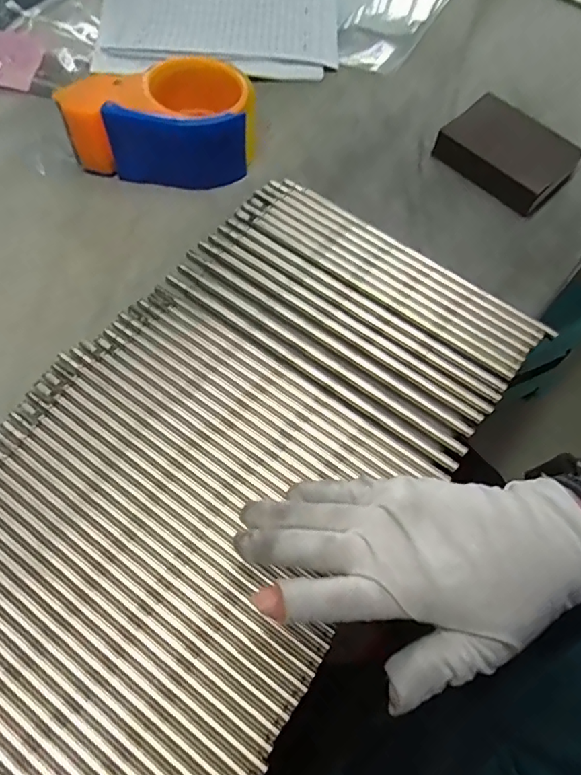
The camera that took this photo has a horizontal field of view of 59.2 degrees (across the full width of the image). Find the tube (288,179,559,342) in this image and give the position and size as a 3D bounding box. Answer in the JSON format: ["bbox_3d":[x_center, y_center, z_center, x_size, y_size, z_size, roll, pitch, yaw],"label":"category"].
[{"bbox_3d":[0.091,-0.102,0.384,0.233,0.006,0.009,35,69,12],"label":"tube"}]

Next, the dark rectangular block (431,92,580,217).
[{"bbox_3d":[0.179,-0.194,0.418,0.098,0.025,0.071,41,71,15],"label":"dark rectangular block"}]

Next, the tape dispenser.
[{"bbox_3d":[-0.099,-0.207,0.397,0.143,0.056,0.080,-5,67,-4],"label":"tape dispenser"}]

